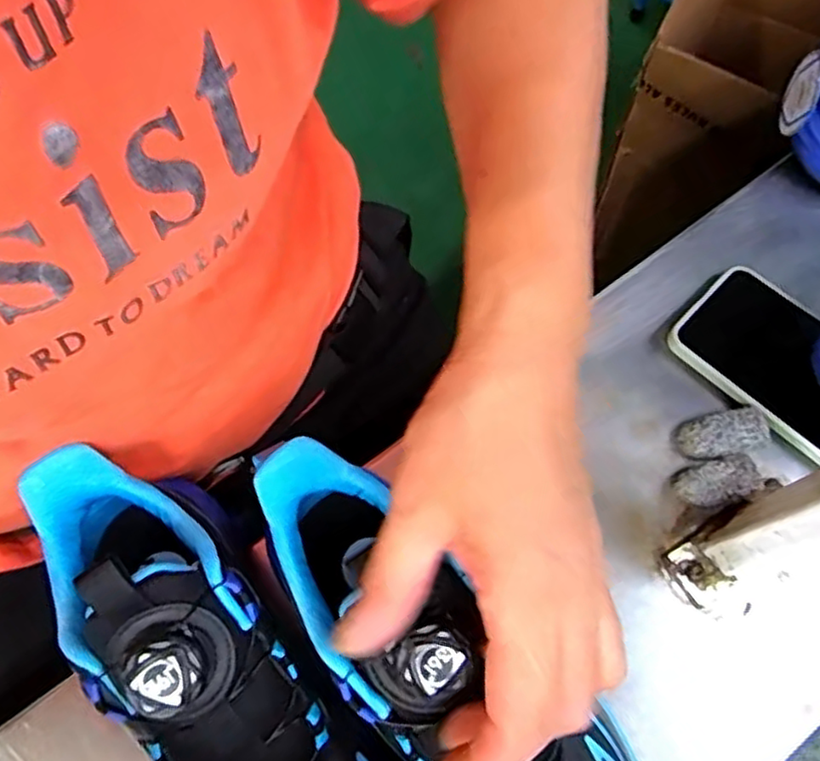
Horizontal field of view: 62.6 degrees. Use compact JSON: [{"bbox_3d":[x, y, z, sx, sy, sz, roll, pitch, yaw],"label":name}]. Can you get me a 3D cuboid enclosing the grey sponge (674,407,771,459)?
[{"bbox_3d":[0.172,0.030,0.372,0.042,0.020,0.024,-10,67,-3],"label":"grey sponge"}]

